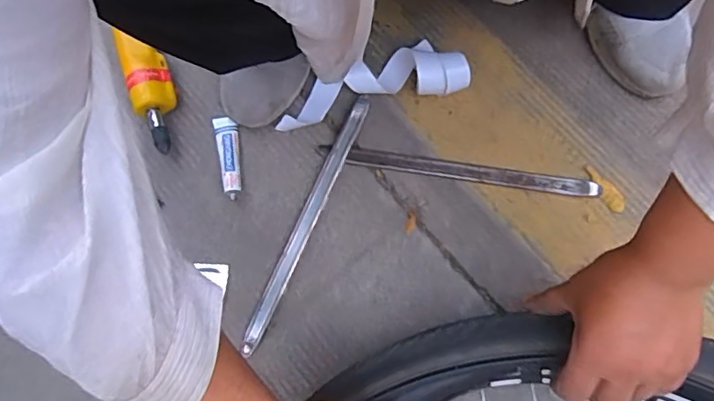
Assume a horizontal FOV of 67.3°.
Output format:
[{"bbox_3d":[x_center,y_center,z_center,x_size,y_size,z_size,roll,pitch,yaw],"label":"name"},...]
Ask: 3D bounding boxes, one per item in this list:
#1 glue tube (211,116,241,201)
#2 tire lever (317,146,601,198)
[{"bbox_3d":[-0.137,-0.047,0.574,0.024,0.013,0.095,-12,78,-2],"label":"glue tube"},{"bbox_3d":[0.103,-0.032,0.556,0.287,0.009,0.020,8,78,3],"label":"tire lever"}]

